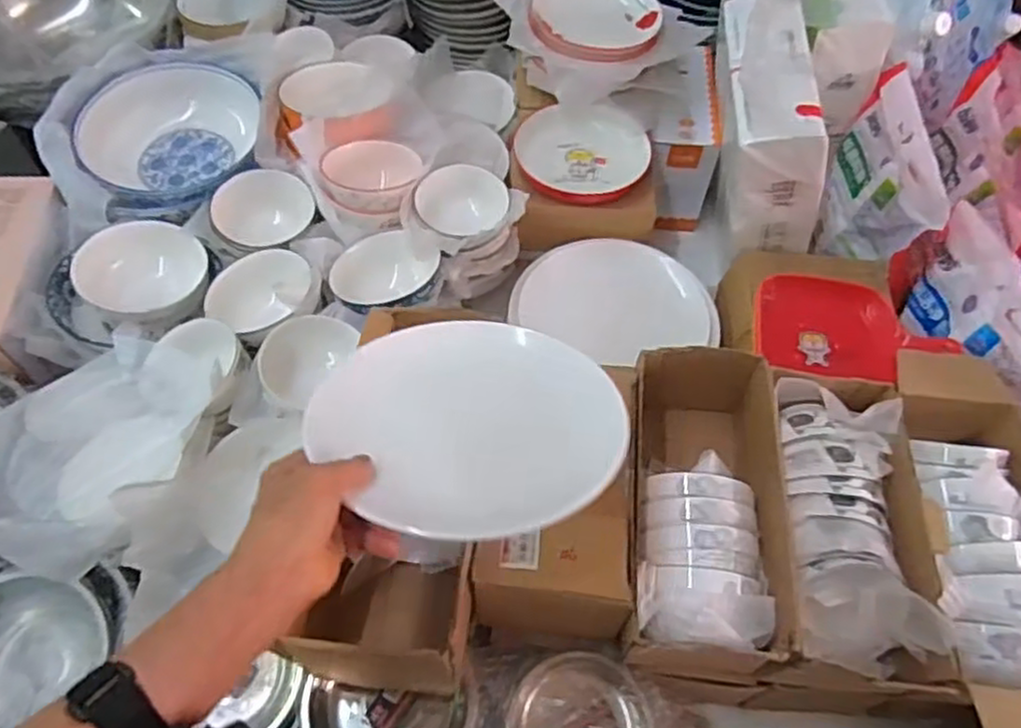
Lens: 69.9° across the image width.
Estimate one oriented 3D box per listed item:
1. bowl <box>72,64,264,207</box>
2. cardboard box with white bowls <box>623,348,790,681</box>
[{"bbox_3d":[-0.462,-0.310,1.005,0.228,0.084,0.234,1,58,-2],"label":"bowl"},{"bbox_3d":[0.179,0.144,0.723,0.152,0.179,0.292,7,63,4],"label":"cardboard box with white bowls"}]

